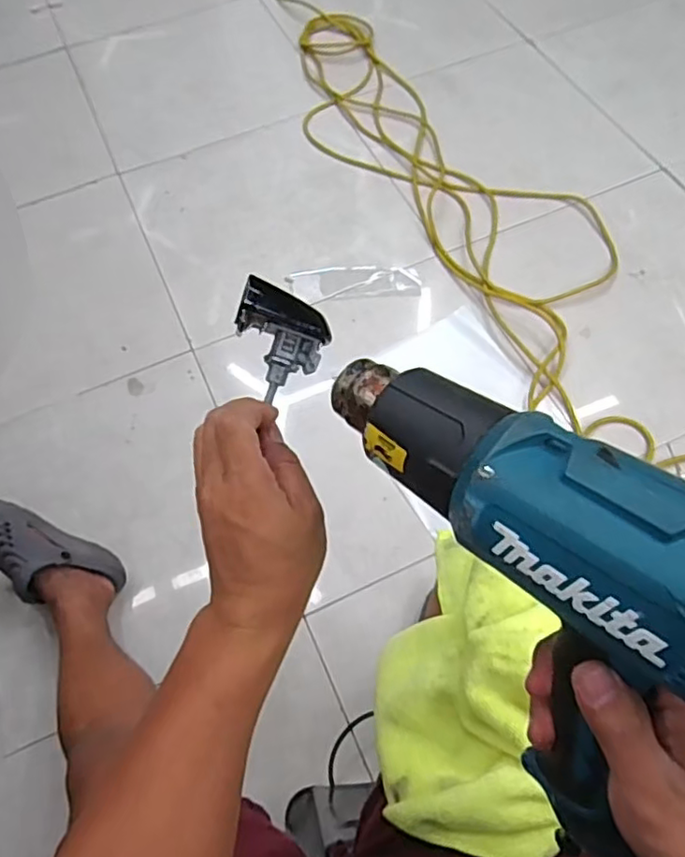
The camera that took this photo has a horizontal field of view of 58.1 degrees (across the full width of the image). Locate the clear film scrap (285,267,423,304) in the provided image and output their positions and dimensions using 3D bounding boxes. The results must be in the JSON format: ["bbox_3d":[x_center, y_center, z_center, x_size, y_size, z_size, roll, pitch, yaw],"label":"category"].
[{"bbox_3d":[0.026,-0.321,1.350,0.277,0.019,0.090,-4,63,0],"label":"clear film scrap"}]

